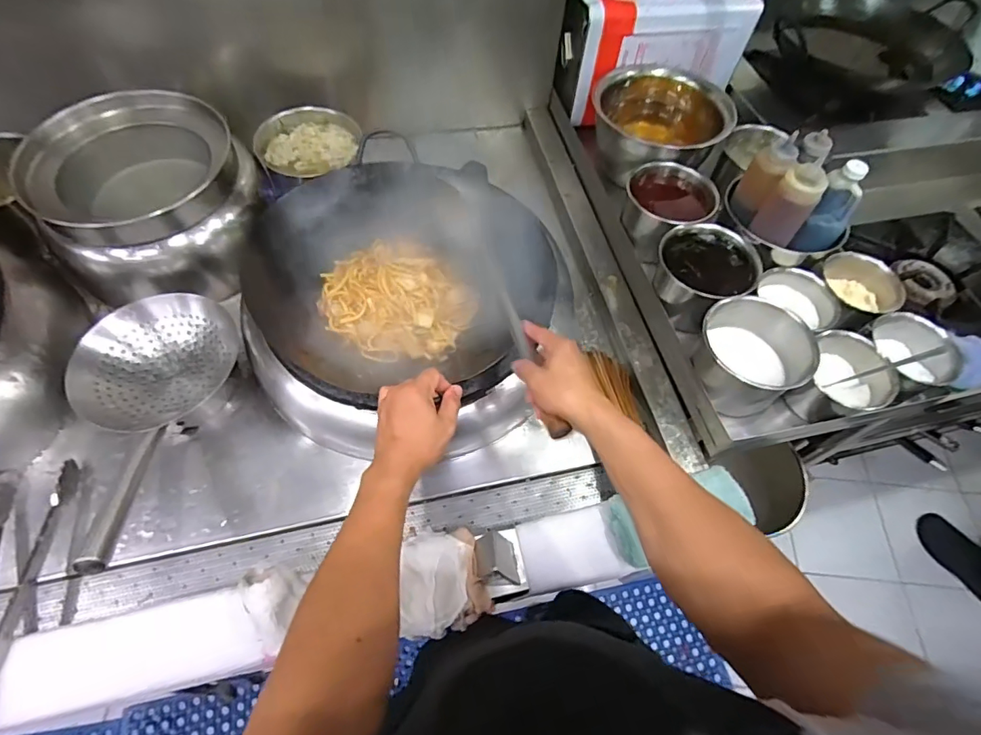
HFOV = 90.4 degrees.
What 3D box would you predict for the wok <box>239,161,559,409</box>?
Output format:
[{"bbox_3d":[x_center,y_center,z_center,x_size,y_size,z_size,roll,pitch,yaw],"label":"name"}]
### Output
[{"bbox_3d":[-0.139,-0.153,0.752,0.422,0.151,0.411,1,59,-2],"label":"wok"}]

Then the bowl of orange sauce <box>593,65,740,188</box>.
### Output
[{"bbox_3d":[0.322,-0.479,0.960,0.208,0.127,0.218,1,59,-2],"label":"bowl of orange sauce"}]

